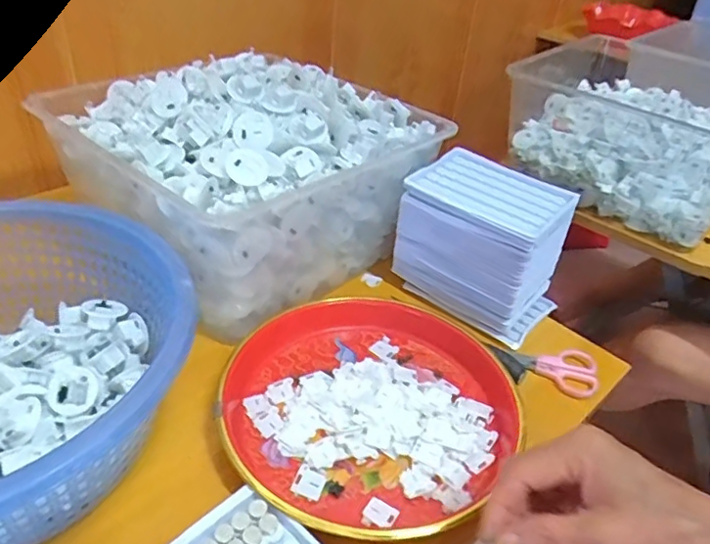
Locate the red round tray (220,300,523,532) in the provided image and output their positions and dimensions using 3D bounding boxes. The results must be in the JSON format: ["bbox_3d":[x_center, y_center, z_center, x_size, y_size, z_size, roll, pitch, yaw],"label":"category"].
[{"bbox_3d":[0.009,0.098,0.435,0.206,0.029,0.220,4,37,-3],"label":"red round tray"}]

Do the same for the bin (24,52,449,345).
[{"bbox_3d":[-0.109,-0.112,0.570,0.282,0.159,0.288,32,43,30],"label":"bin"}]

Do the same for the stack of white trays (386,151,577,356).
[{"bbox_3d":[0.123,-0.026,0.545,0.144,0.117,0.099,27,41,25],"label":"stack of white trays"}]

